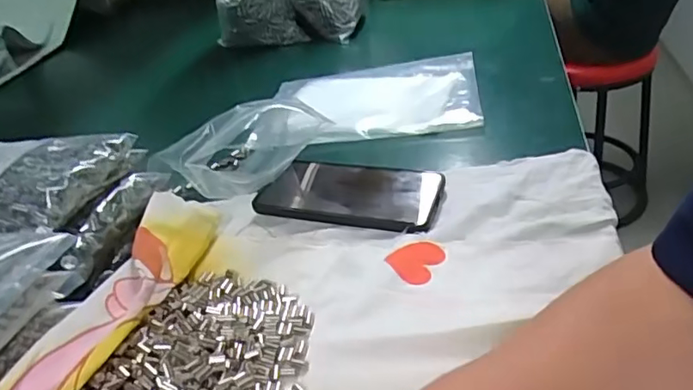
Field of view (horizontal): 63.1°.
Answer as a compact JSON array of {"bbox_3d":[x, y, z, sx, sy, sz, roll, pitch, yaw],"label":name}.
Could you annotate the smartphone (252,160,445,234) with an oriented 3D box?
[{"bbox_3d":[0.004,-0.003,0.505,0.160,0.016,0.082,8,37,24],"label":"smartphone"}]

